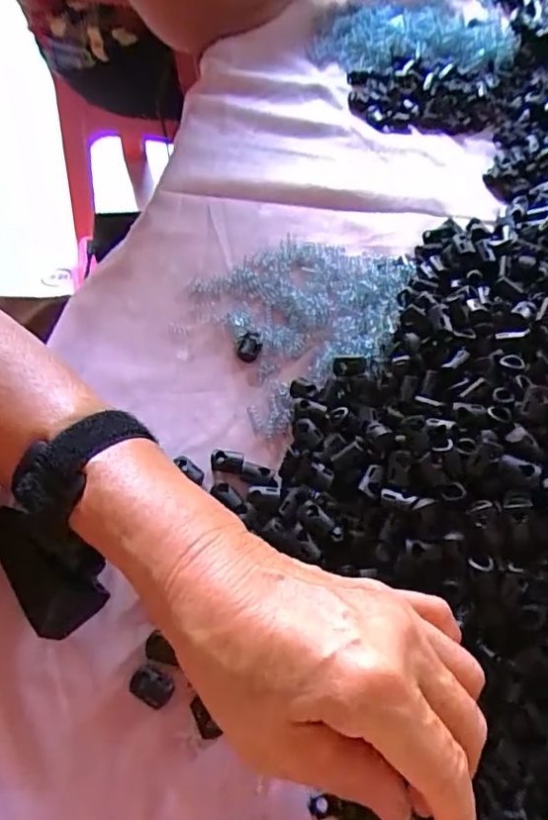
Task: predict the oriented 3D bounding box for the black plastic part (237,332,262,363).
[{"bbox_3d":[-0.016,-0.042,0.383,0.015,0.008,0.020,15,60,7],"label":"black plastic part"}]

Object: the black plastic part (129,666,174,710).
[{"bbox_3d":[-0.060,0.135,0.279,0.020,0.008,0.015,25,62,13],"label":"black plastic part"}]

